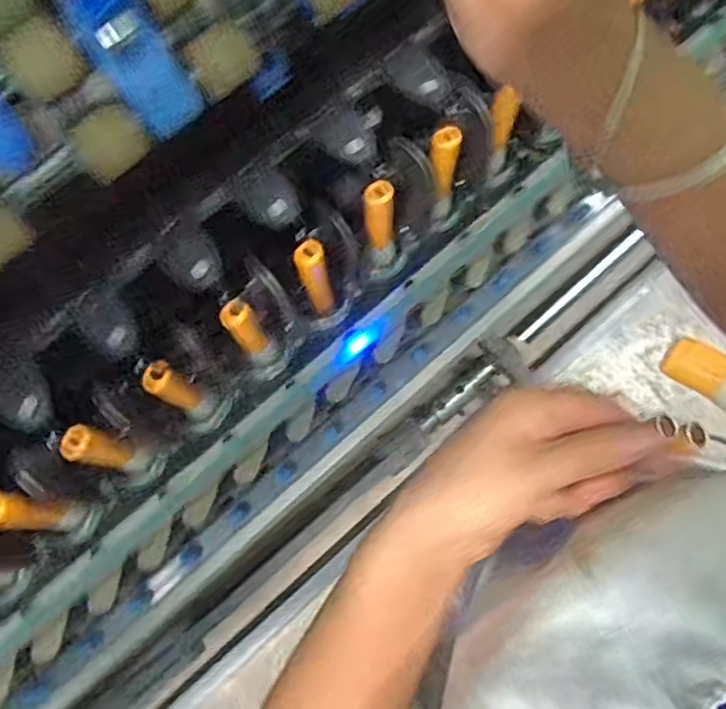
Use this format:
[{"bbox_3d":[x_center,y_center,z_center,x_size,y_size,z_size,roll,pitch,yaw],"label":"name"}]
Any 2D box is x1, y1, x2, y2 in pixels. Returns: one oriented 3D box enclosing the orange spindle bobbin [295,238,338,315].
[{"bbox_3d":[-0.037,-0.059,0.511,0.023,0.108,0.026,-16,76,-3],"label":"orange spindle bobbin"}]

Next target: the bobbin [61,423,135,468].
[{"bbox_3d":[-0.195,0.070,0.475,0.019,0.097,0.024,13,76,4],"label":"bobbin"}]

